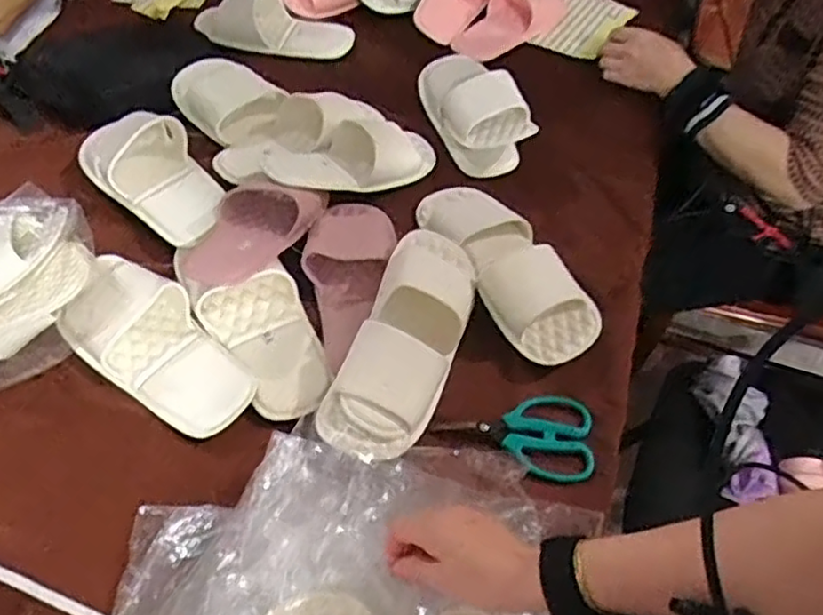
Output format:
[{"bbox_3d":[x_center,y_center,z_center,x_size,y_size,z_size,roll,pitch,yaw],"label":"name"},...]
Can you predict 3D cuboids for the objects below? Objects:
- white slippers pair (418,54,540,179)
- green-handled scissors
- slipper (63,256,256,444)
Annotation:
[{"bbox_3d":[0.078,-0.278,0.906,0.099,0.073,0.225,-14,54,-10],"label":"white slippers pair"},{"bbox_3d":[0.100,0.121,0.639,0.142,0.018,0.085,2,53,2],"label":"green-handled scissors"},{"bbox_3d":[-0.264,0.030,0.690,0.247,0.050,0.115,29,58,20],"label":"slipper"}]

